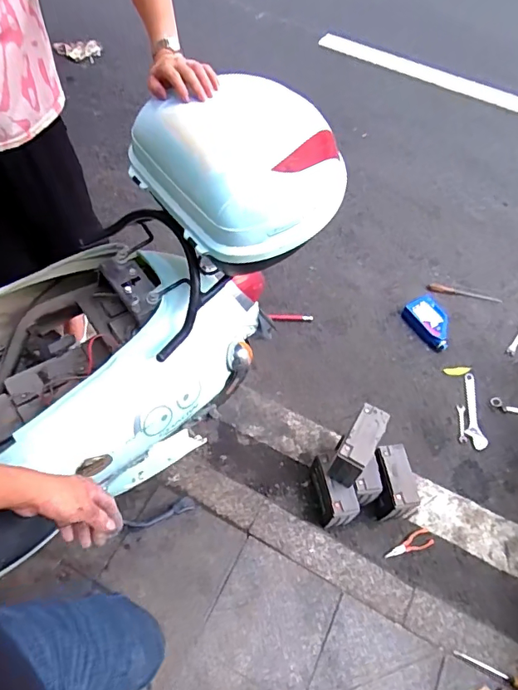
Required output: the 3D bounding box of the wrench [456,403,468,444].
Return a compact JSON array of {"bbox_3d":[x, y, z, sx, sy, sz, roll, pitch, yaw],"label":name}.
[{"bbox_3d":[0.693,0.267,1.631,0.033,0.006,0.143,9,56,3],"label":"wrench"}]

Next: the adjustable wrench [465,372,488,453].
[{"bbox_3d":[0.739,0.222,1.657,0.059,0.024,0.287,6,56,1],"label":"adjustable wrench"}]

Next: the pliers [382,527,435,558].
[{"bbox_3d":[0.437,0.588,1.408,0.155,0.009,0.051,-14,58,-12],"label":"pliers"}]

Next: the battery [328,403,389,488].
[{"bbox_3d":[0.271,0.276,1.301,0.082,0.156,0.179,31,59,15],"label":"battery"}]

